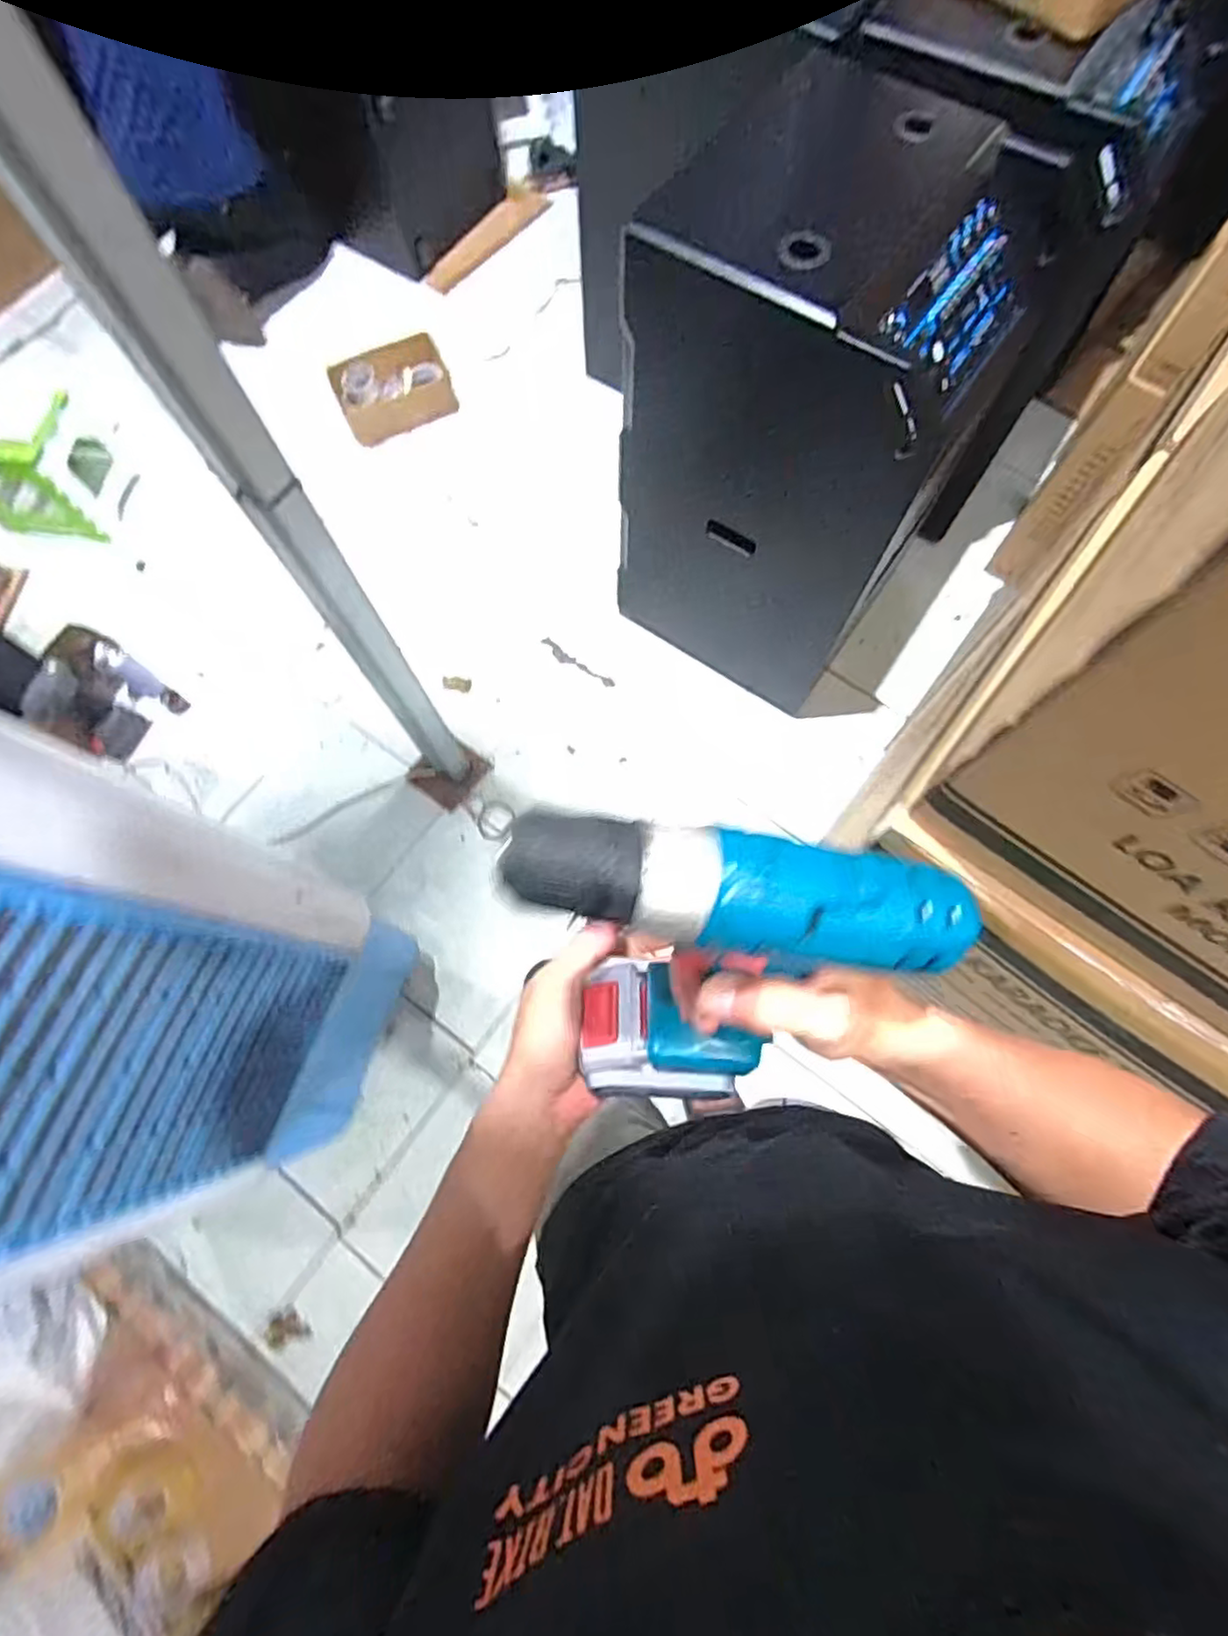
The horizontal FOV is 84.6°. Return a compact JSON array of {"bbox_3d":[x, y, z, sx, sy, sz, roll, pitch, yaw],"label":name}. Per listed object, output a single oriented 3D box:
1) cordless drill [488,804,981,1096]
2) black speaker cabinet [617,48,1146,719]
[{"bbox_3d":[0.050,0.077,0.304,0.171,0.185,0.101,3,73,2],"label":"cordless drill"},{"bbox_3d":[0.405,-0.761,1.285,0.497,0.781,0.693,35,77,11],"label":"black speaker cabinet"}]

